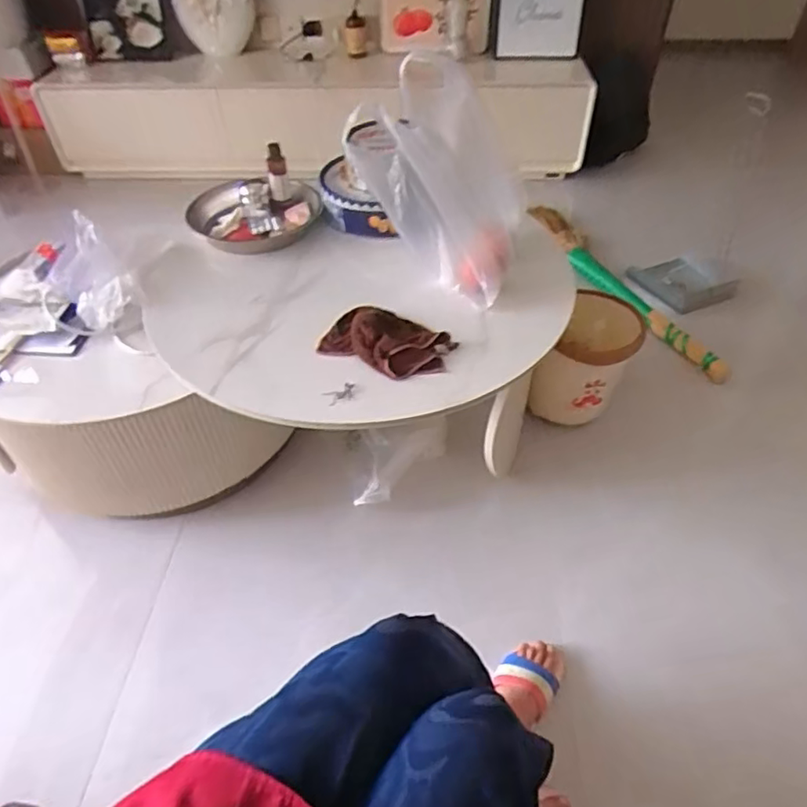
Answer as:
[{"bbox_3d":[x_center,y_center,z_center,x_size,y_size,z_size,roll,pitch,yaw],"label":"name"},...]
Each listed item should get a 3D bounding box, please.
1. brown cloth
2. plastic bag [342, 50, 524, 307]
[{"bbox_3d":[-0.026,-0.109,0.955,0.200,0.037,0.131,22,51,21],"label":"brown cloth"},{"bbox_3d":[0.056,-0.389,1.022,0.291,0.313,0.202,17,49,17],"label":"plastic bag"}]

